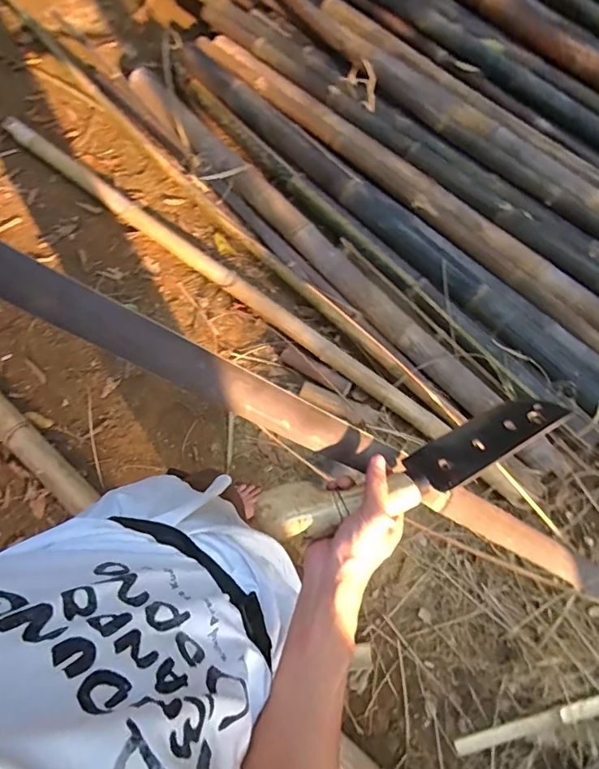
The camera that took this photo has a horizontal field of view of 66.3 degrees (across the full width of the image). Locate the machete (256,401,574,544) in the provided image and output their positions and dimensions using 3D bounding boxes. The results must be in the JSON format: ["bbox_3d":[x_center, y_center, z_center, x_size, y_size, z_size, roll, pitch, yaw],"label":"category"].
[{"bbox_3d":[0.140,0.092,0.504,0.375,0.038,0.081,-16,33,-18],"label":"machete"}]

